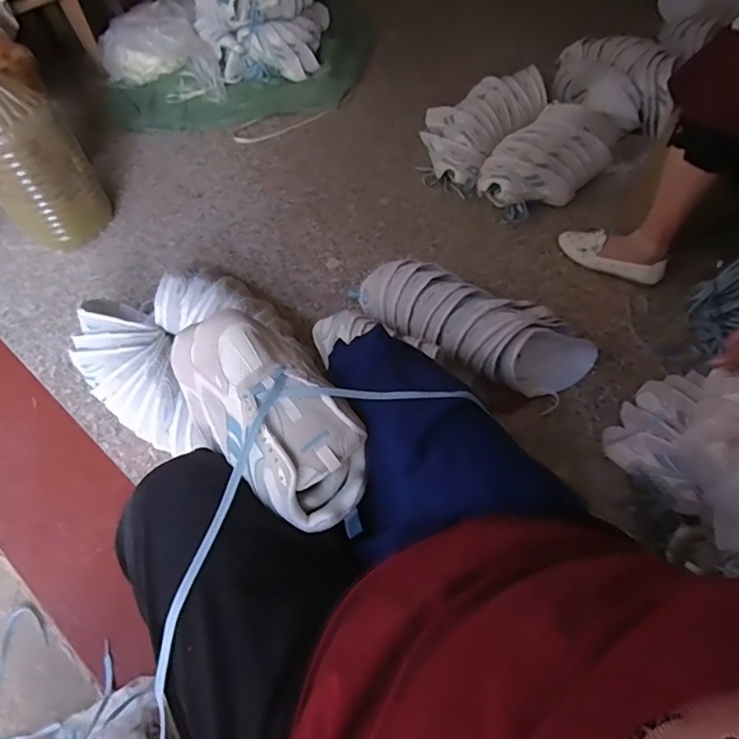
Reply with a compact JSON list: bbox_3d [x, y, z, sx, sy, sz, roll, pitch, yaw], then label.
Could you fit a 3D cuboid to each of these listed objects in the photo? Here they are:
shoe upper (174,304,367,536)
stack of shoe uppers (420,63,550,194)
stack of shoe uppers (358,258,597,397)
[{"bbox_3d":[-0.094,0.040,0.477,0.114,0.070,0.239,-39,72,-20],"label":"shoe upper"},{"bbox_3d":[0.303,-0.705,1.373,0.252,0.129,0.392,37,66,19],"label":"stack of shoe uppers"},{"bbox_3d":[0.212,-0.088,0.993,0.491,0.111,0.158,20,61,11],"label":"stack of shoe uppers"}]

